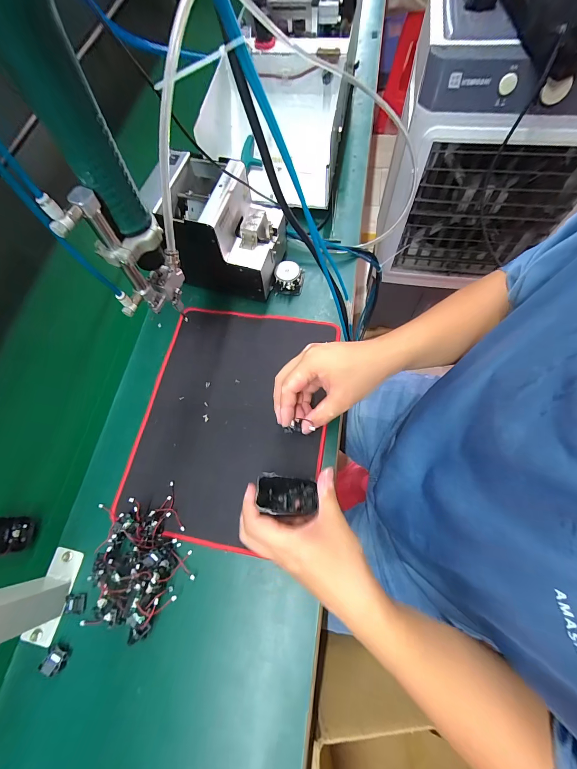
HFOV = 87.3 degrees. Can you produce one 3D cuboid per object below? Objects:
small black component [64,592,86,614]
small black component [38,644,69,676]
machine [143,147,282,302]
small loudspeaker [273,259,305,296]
[{"bbox_3d":[-0.260,0.267,0.368,0.023,0.004,0.021,-8,68,0],"label":"small black component"},{"bbox_3d":[-0.268,0.315,0.347,0.024,0.015,0.024,16,70,9],"label":"small black component"},{"bbox_3d":[-0.093,-0.236,0.475,0.162,0.145,0.141,12,70,8],"label":"machine"},{"bbox_3d":[0.001,-0.181,0.508,0.046,0.034,0.050,9,69,7],"label":"small loudspeaker"}]

